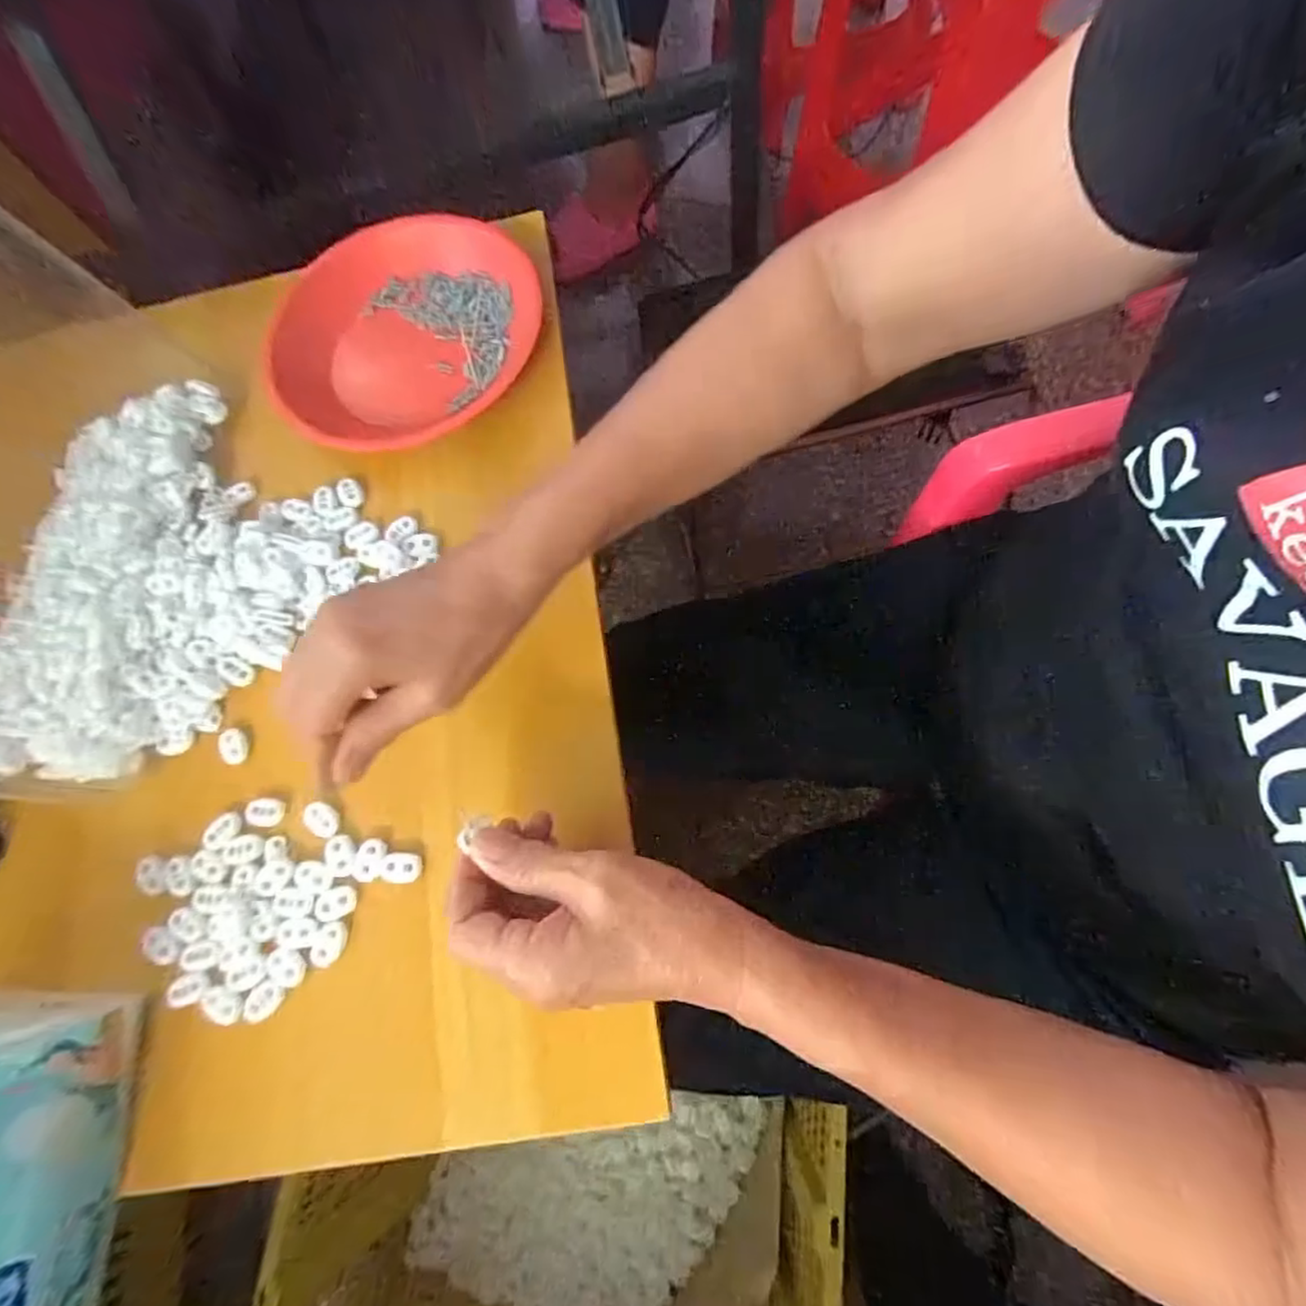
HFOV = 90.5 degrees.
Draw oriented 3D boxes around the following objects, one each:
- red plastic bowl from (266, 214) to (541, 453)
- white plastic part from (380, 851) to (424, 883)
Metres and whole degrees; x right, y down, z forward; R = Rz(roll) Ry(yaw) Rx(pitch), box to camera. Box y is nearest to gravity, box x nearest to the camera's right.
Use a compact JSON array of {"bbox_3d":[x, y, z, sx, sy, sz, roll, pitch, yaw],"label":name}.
[{"bbox_3d":[-0.178,-0.226,0.472,0.203,0.048,0.183,-9,71,5],"label":"red plastic bowl"},{"bbox_3d":[-0.137,0.116,0.351,0.022,0.004,0.016,-1,72,8],"label":"white plastic part"}]

